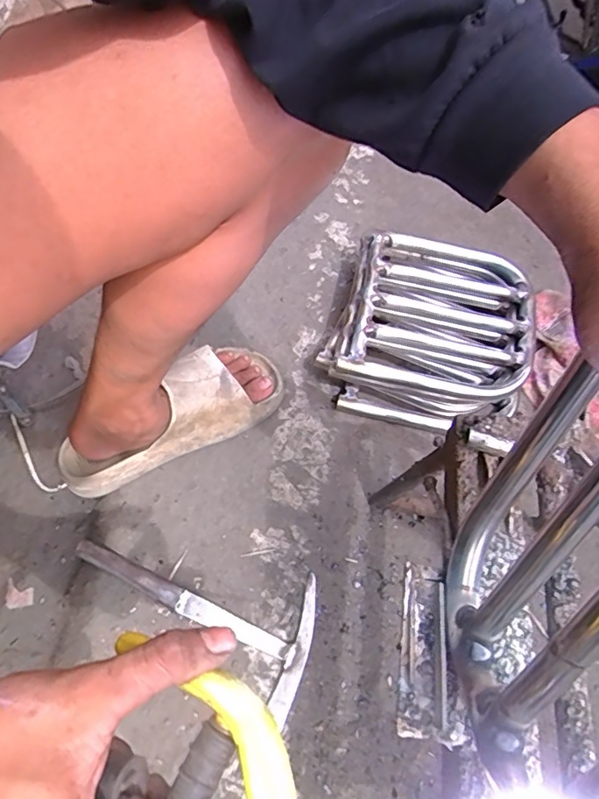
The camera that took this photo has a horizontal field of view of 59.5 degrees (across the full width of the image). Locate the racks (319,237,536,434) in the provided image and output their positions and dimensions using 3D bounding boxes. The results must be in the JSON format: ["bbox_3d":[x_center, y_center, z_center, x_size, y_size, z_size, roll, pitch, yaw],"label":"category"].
[{"bbox_3d":[0.179,-0.100,0.732,0.255,0.080,0.263,15,62,2],"label":"racks"}]

